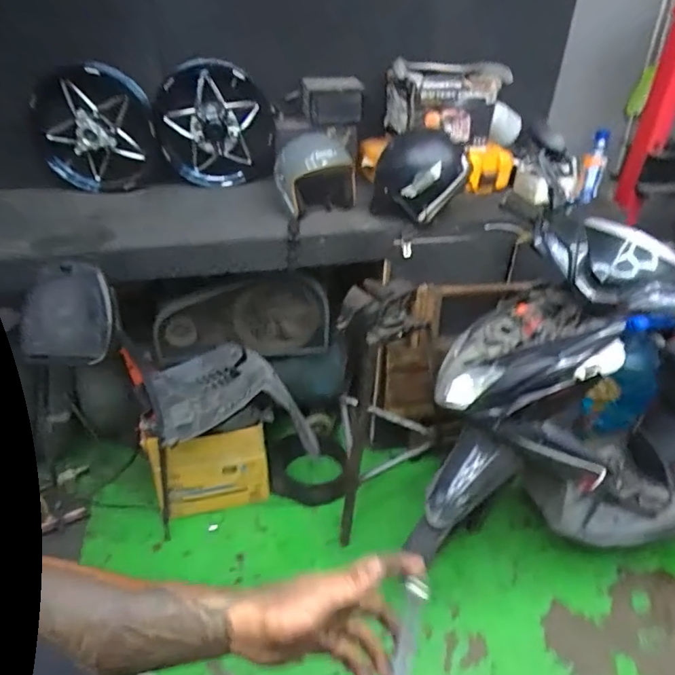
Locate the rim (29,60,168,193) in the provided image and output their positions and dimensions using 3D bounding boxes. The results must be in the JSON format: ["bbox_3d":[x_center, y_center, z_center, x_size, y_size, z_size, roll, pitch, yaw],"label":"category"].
[{"bbox_3d":[-0.790,-0.669,1.661,0.355,0.391,0.125,-16,39,-22],"label":"rim"}]

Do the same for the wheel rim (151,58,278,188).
[{"bbox_3d":[-0.419,-0.739,1.760,0.399,0.394,0.140,-8,36,-12],"label":"wheel rim"}]

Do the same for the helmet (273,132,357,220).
[{"bbox_3d":[-0.078,-0.534,1.616,0.232,0.190,0.241,-3,36,-6],"label":"helmet"}]

